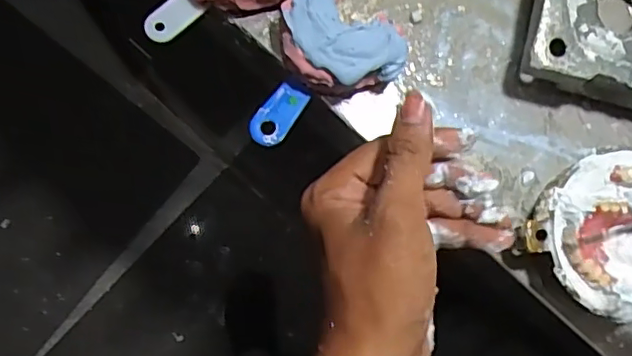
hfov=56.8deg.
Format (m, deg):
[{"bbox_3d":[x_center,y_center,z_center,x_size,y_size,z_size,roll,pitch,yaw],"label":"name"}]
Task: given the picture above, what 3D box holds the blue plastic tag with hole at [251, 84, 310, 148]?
[{"bbox_3d":[-0.023,-0.038,0.354,0.021,0.004,0.040,34,80,-1],"label":"blue plastic tag with hole"}]

